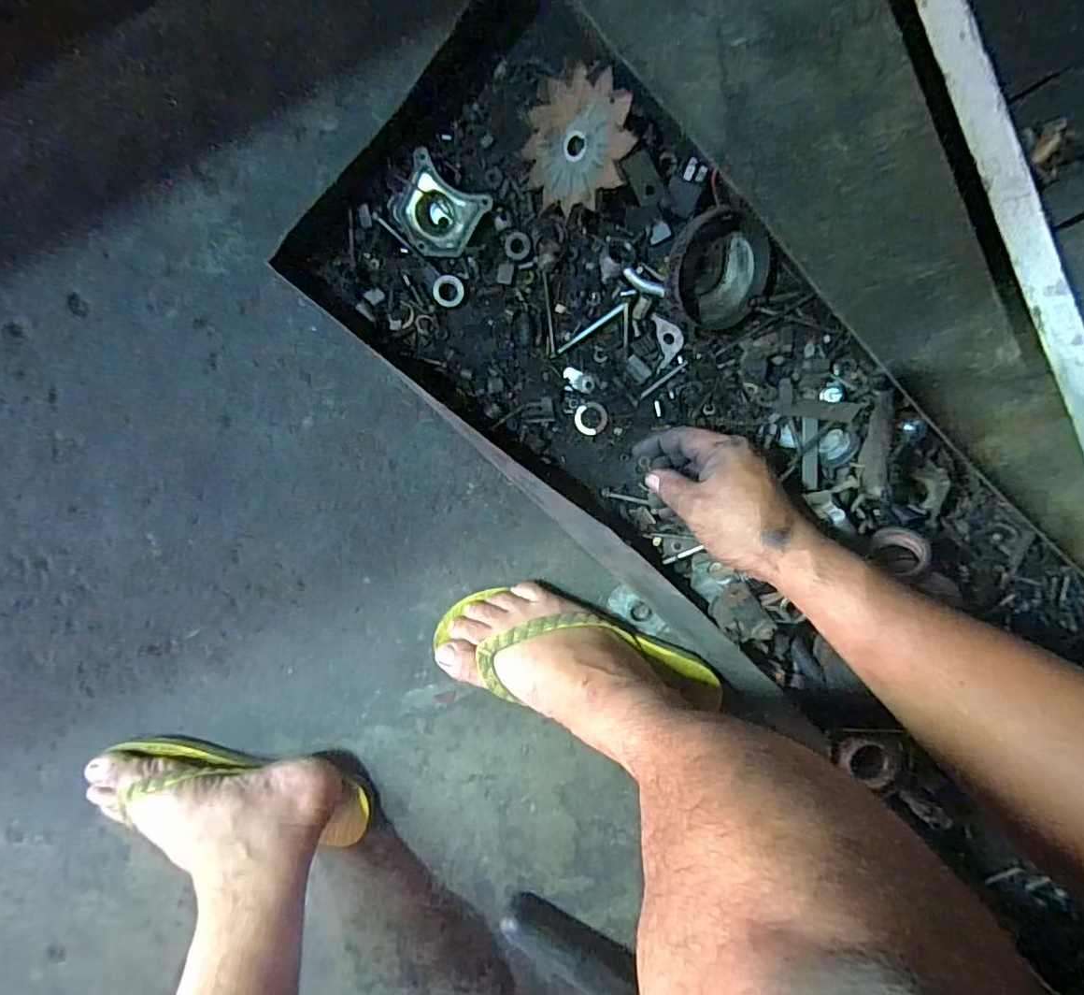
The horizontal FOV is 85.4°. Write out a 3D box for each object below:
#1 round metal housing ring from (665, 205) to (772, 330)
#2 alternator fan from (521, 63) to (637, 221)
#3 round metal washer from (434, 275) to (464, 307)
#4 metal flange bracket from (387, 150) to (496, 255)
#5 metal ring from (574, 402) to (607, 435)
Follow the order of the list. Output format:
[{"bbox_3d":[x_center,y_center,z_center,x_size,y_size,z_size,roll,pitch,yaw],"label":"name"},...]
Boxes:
[{"bbox_3d":[0.155,-0.196,0.509,0.084,0.037,0.084,3,109,10],"label":"round metal housing ring"},{"bbox_3d":[0.026,-0.283,0.472,0.104,0.011,0.096,5,111,39],"label":"alternator fan"},{"bbox_3d":[-0.084,-0.186,0.529,0.027,0.007,0.027,0,98,3],"label":"round metal washer"},{"bbox_3d":[-0.091,-0.247,0.509,0.070,0.017,0.068,34,117,-9],"label":"metal flange bracket"},{"bbox_3d":[0.046,-0.073,0.548,0.030,0.004,0.031,0,98,3],"label":"metal ring"}]

